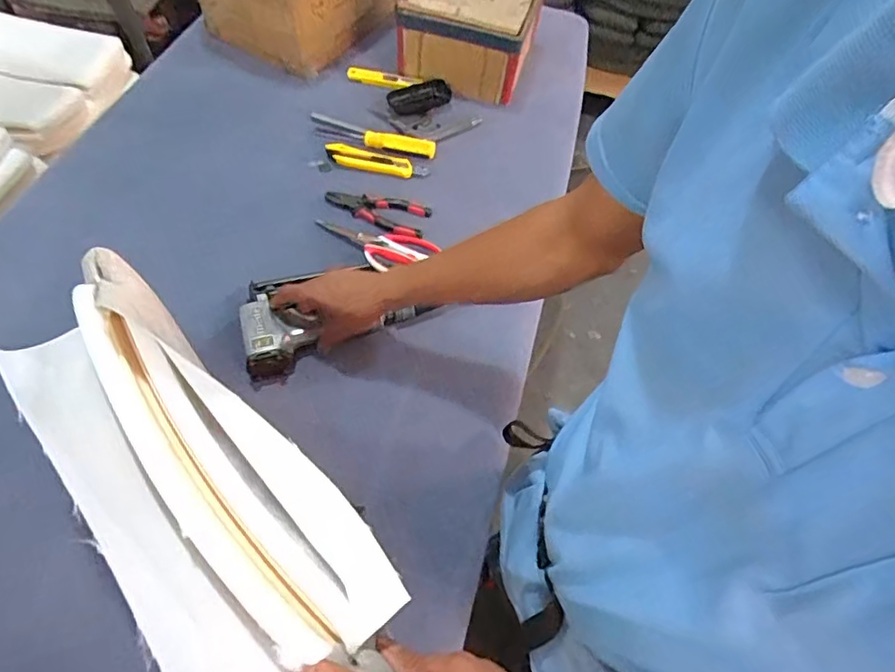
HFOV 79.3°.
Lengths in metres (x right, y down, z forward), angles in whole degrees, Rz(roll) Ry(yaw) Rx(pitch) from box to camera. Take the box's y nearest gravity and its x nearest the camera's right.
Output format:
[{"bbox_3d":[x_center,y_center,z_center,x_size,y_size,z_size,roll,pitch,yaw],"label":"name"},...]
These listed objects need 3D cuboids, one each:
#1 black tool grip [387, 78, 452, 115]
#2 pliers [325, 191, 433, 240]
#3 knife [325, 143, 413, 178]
[{"bbox_3d":[-0.047,-0.414,0.932,0.112,0.021,0.061,-24,63,-18],"label":"black tool grip"},{"bbox_3d":[-0.104,-0.180,0.793,0.152,0.014,0.071,7,58,0],"label":"pliers"},{"bbox_3d":[-0.124,-0.277,0.847,0.136,0.012,0.036,10,58,1],"label":"knife"}]

